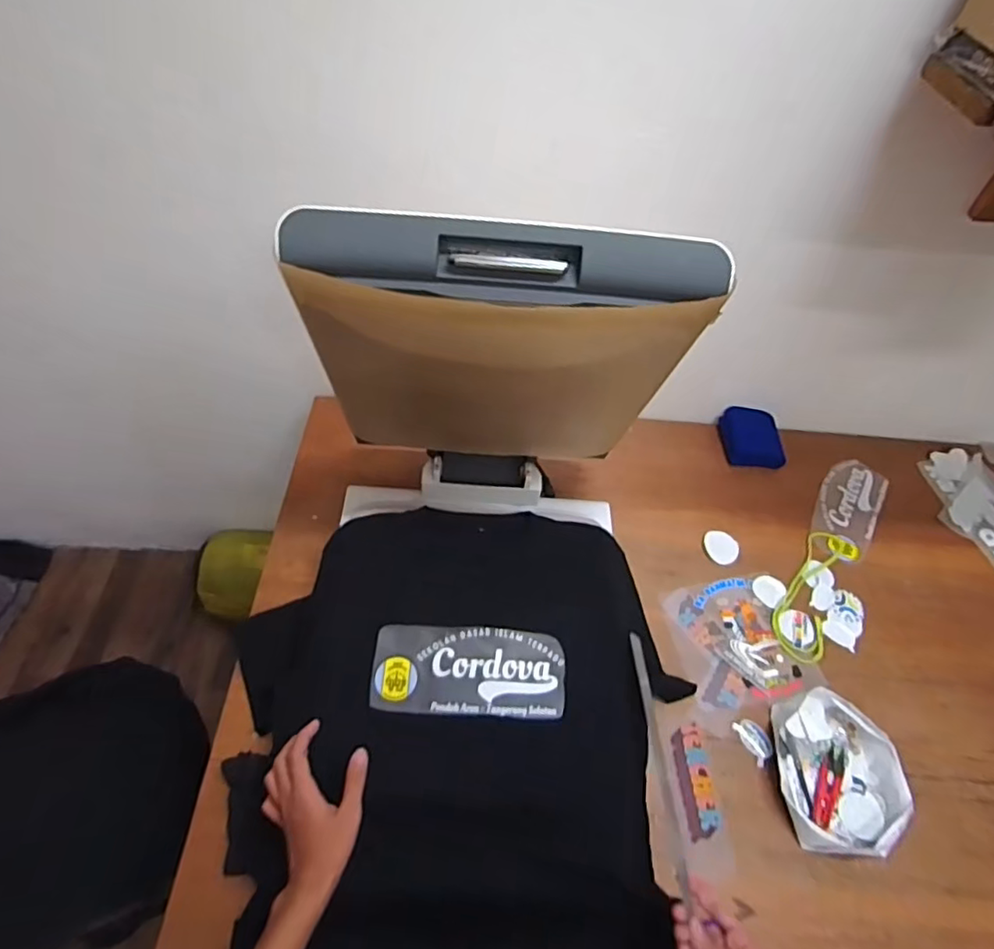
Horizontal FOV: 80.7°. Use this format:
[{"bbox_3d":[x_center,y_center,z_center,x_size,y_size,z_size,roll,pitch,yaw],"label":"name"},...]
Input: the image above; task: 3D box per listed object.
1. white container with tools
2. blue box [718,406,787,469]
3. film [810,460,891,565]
[{"bbox_3d":[0.461,0.401,0.795,0.153,0.043,0.190,5,56,-2],"label":"white container with tools"},{"bbox_3d":[0.496,-0.074,1.138,0.115,0.031,0.118,2,56,-4],"label":"blue box"},{"bbox_3d":[0.650,0.060,1.079,0.105,0.005,0.243,31,59,15],"label":"film"}]

